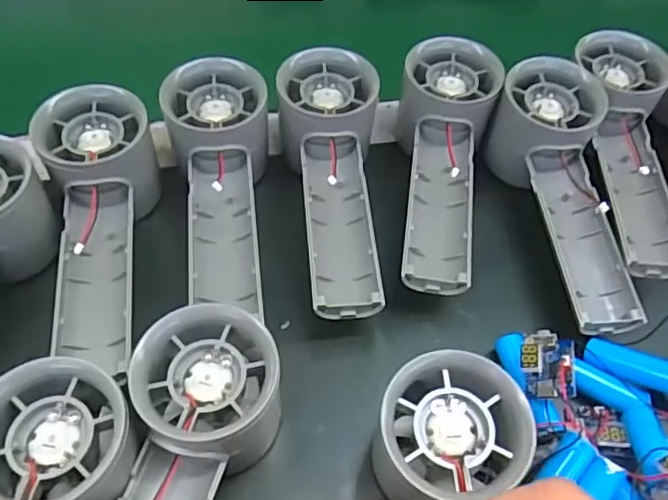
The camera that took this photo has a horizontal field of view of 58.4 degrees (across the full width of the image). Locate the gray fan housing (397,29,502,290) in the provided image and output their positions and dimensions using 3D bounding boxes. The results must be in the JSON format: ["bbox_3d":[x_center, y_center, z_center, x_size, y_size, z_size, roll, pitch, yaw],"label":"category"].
[{"bbox_3d":[0.061,-0.043,0.340,0.053,0.050,0.150,7,67,1],"label":"gray fan housing"}]

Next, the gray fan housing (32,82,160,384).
[{"bbox_3d":[-0.119,-0.009,0.305,0.052,0.045,0.145,-5,69,-7],"label":"gray fan housing"}]

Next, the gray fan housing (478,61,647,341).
[{"bbox_3d":[0.128,-0.029,0.330,0.058,0.045,0.157,-6,68,-8],"label":"gray fan housing"}]

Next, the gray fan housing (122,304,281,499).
[{"bbox_3d":[-0.061,0.101,0.226,0.055,0.051,0.158,10,55,3],"label":"gray fan housing"}]

